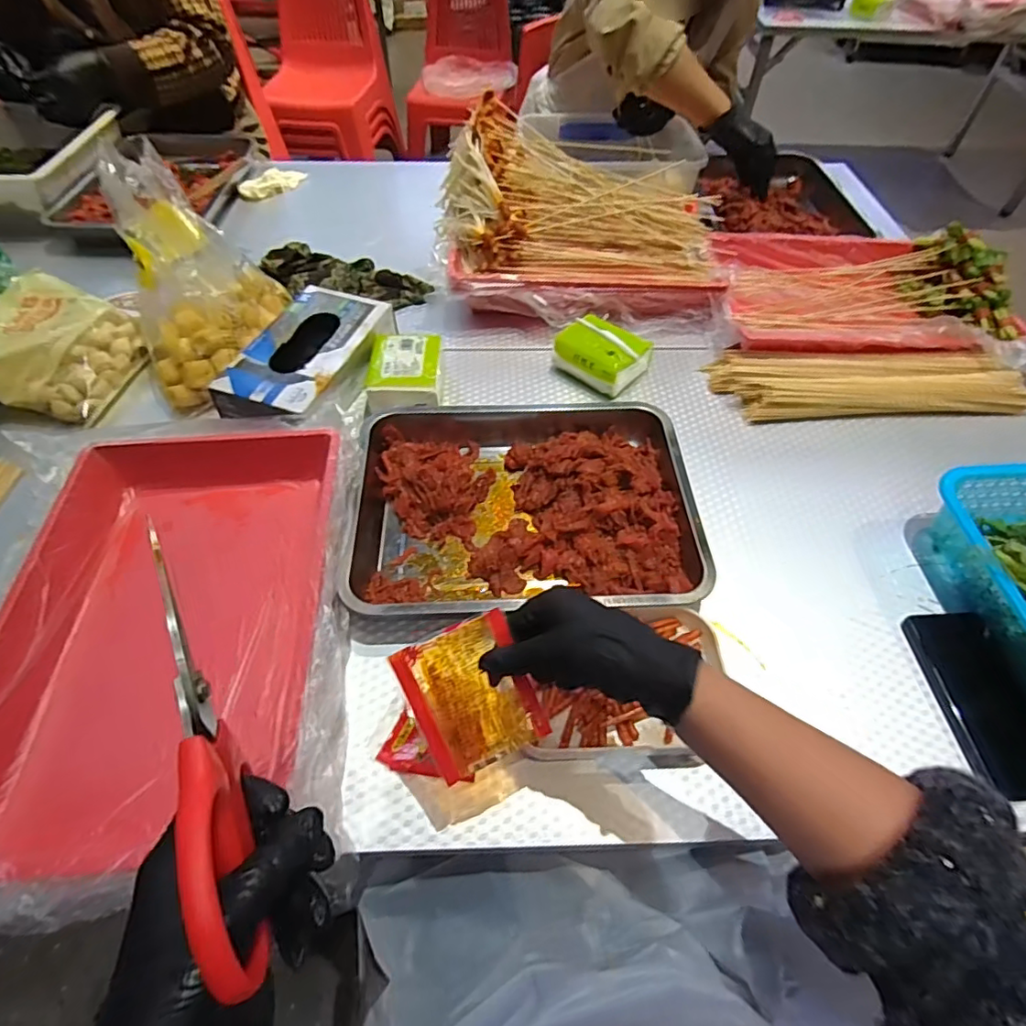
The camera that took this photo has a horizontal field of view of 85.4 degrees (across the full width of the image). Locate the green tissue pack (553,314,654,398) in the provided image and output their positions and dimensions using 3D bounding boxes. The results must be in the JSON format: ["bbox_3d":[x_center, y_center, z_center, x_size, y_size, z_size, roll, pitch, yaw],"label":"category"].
[{"bbox_3d":[0.116,-0.211,0.728,0.106,0.047,0.087,37,62,23],"label":"green tissue pack"}]

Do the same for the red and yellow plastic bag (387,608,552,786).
[{"bbox_3d":[-0.029,0.127,0.389,0.081,0.013,0.095,-24,87,-6],"label":"red and yellow plastic bag"}]

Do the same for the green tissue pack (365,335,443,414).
[{"bbox_3d":[-0.134,-0.177,0.702,0.093,0.050,0.113,-3,55,-3],"label":"green tissue pack"}]

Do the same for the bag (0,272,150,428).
[{"bbox_3d":[-0.574,-0.212,0.702,0.177,0.062,0.188,9,55,6],"label":"bag"}]

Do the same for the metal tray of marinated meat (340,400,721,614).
[{"bbox_3d":[0.011,-0.016,0.593,0.340,0.053,0.277,-1,55,-2],"label":"metal tray of marinated meat"}]

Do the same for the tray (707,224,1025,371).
[{"bbox_3d":[0.482,-0.313,0.777,0.376,0.077,0.267,5,55,3],"label":"tray"}]

